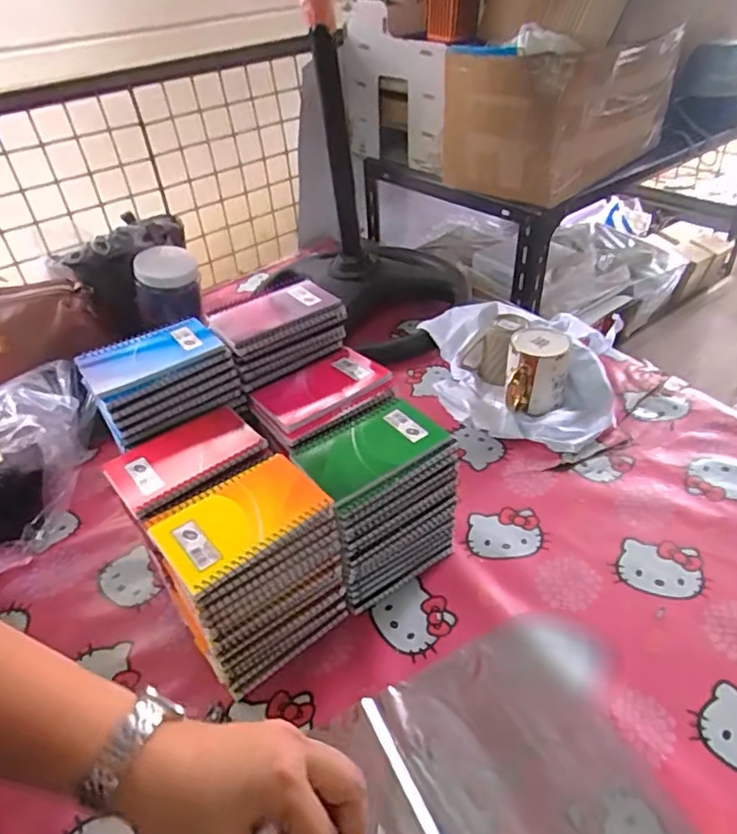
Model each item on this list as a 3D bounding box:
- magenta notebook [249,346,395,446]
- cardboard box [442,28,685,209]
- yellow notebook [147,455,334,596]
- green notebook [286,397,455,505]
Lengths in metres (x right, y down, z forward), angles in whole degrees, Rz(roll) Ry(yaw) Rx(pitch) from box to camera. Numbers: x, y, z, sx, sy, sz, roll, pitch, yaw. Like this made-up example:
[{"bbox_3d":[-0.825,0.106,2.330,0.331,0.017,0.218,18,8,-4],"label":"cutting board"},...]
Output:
[{"bbox_3d":[-0.050,-0.026,0.633,0.139,0.015,0.101,-29,44,-25],"label":"magenta notebook"},{"bbox_3d":[0.341,-0.565,1.073,0.270,0.215,0.439,28,50,35],"label":"cardboard box"},{"bbox_3d":[-0.106,0.083,0.491,0.130,0.009,0.083,-31,44,-27],"label":"yellow notebook"},{"bbox_3d":[-0.001,0.026,0.557,0.128,0.012,0.099,-25,42,-21],"label":"green notebook"}]

